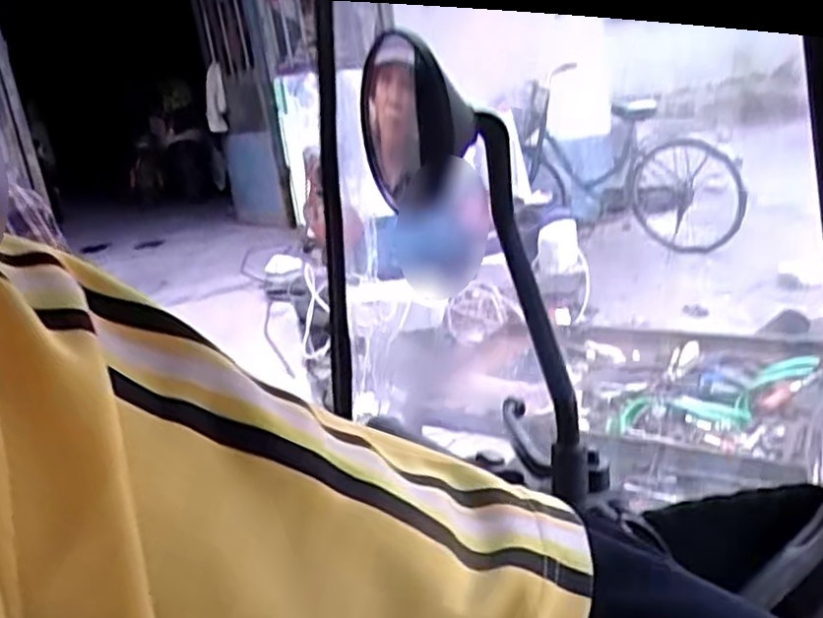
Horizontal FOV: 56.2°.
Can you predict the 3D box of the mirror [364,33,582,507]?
[{"bbox_3d":[0.031,-0.052,0.504,0.071,0.237,0.261,-10,17,-7],"label":"mirror"}]

